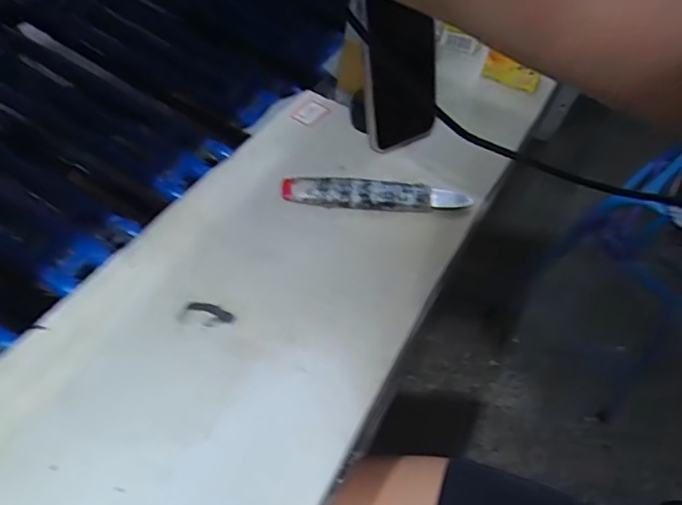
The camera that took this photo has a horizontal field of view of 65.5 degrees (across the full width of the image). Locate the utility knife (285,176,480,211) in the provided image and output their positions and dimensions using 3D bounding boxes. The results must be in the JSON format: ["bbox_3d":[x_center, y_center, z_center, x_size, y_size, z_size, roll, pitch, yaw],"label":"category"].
[{"bbox_3d":[0.032,-0.052,0.468,0.165,0.015,0.025,3,53,-7],"label":"utility knife"}]

